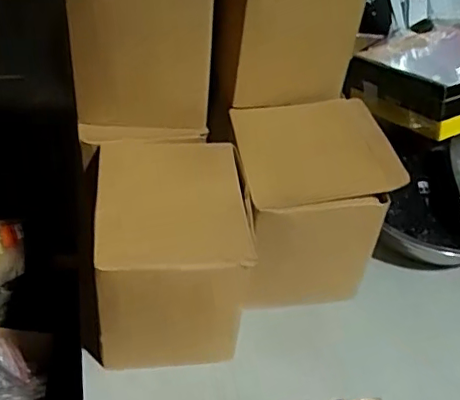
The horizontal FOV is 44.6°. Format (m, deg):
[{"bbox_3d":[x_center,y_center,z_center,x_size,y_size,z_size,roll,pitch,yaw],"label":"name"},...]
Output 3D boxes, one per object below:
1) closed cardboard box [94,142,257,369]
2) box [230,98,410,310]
[{"bbox_3d":[-0.060,0.058,0.603,0.148,0.171,0.177,0,43,-6],"label":"closed cardboard box"},{"bbox_3d":[0.082,0.012,0.665,0.162,0.192,0.184,1,43,-6],"label":"box"}]

